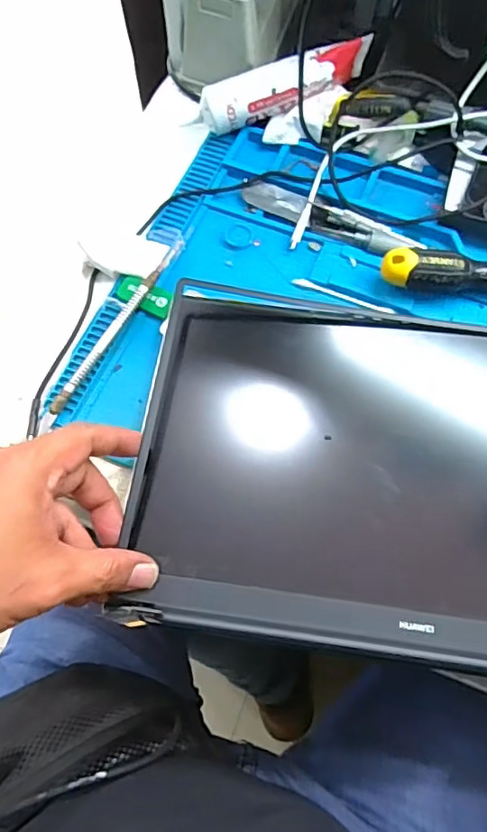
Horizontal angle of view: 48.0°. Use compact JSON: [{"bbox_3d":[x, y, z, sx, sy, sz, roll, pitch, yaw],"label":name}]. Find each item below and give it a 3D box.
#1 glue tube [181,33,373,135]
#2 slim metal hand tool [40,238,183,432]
[{"bbox_3d":[0.034,-0.278,0.459,0.151,0.049,0.037,-16,67,-7],"label":"glue tube"},{"bbox_3d":[-0.093,-0.067,0.402,0.011,0.013,0.183,27,68,11],"label":"slim metal hand tool"}]

